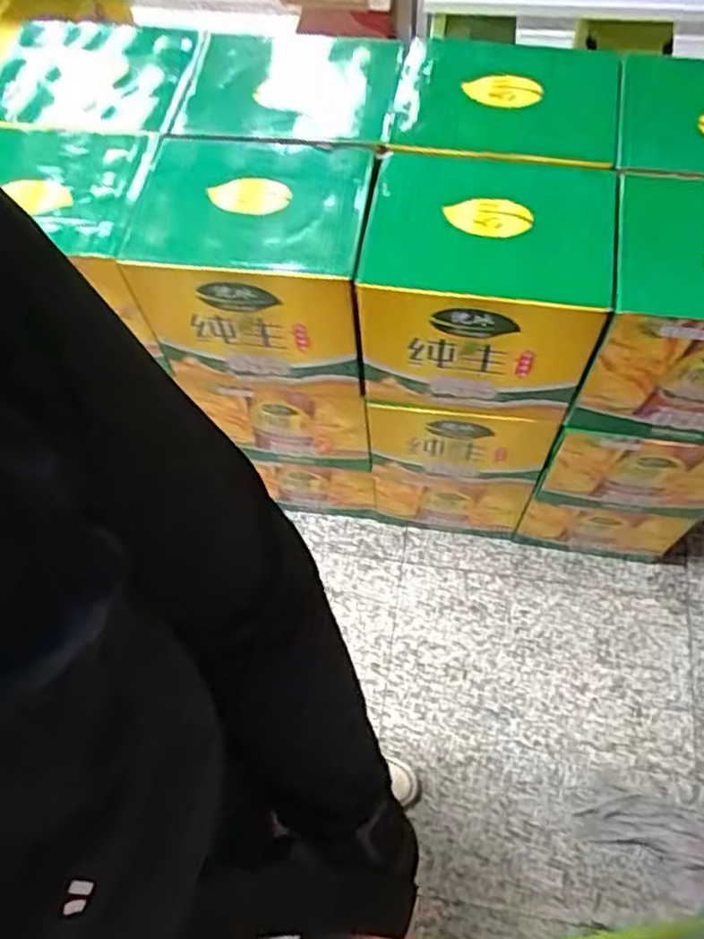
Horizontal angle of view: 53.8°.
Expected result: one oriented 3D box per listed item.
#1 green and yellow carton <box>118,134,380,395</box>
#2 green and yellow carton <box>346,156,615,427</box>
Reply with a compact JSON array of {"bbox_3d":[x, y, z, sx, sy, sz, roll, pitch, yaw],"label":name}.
[{"bbox_3d":[-0.118,-0.281,0.967,0.280,0.275,0.227,5,66,7],"label":"green and yellow carton"},{"bbox_3d":[0.175,-0.244,0.943,0.307,0.256,0.229,6,66,7],"label":"green and yellow carton"}]

